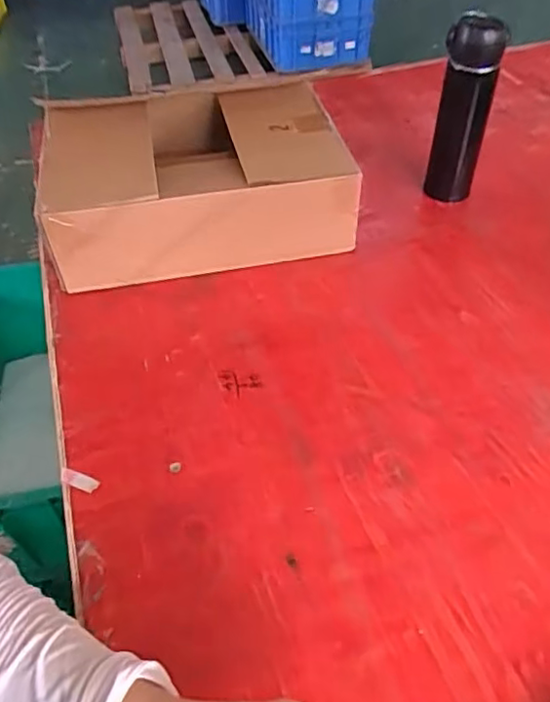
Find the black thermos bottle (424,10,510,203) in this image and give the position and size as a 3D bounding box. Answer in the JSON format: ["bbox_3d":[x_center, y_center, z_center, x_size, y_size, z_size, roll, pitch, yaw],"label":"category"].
[{"bbox_3d":[0.232,-0.295,0.759,0.063,0.220,0.063,18,50,17],"label":"black thermos bottle"}]

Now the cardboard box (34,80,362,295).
[{"bbox_3d":[-0.097,-0.212,0.758,0.334,0.119,0.243,-10,47,-8],"label":"cardboard box"}]

